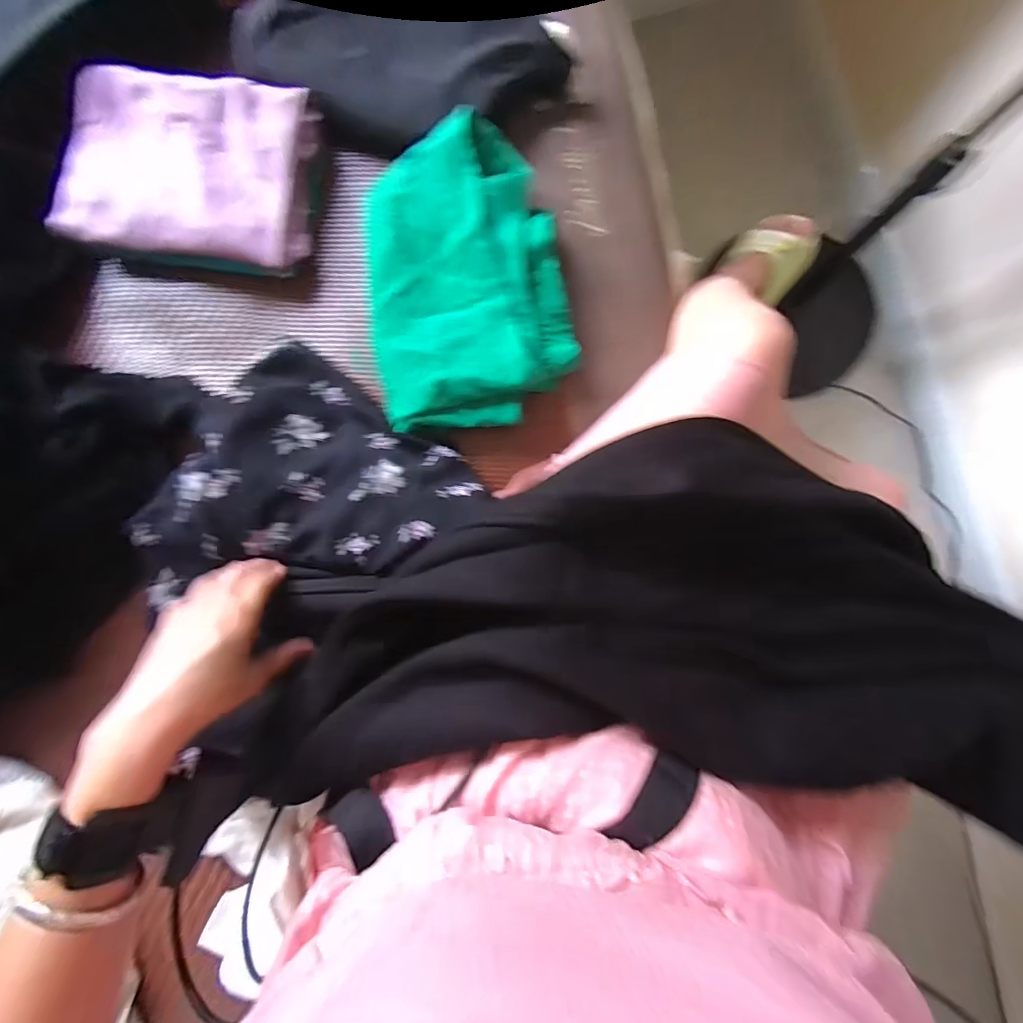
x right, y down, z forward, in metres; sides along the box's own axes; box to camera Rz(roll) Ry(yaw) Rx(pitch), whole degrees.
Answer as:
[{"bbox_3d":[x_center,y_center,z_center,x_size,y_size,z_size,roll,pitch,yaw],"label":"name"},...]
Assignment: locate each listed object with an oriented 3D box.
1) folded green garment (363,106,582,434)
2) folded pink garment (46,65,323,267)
[{"bbox_3d":[-0.046,-0.203,0.419,0.177,0.061,0.249,-13,85,0],"label":"folded green garment"},{"bbox_3d":[-0.309,-0.323,0.447,0.231,0.054,0.160,7,86,2],"label":"folded pink garment"}]

